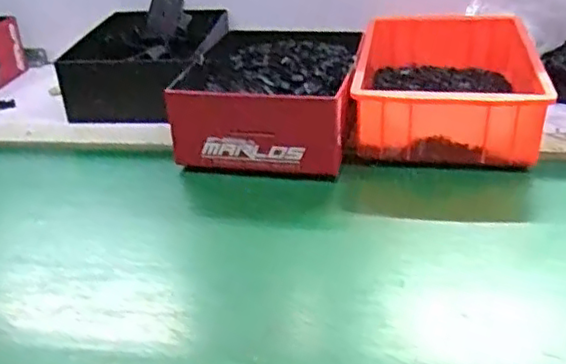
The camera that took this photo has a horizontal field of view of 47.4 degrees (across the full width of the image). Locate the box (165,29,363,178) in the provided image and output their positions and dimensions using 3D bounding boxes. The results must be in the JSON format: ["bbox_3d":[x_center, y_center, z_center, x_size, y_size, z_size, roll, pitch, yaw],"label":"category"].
[{"bbox_3d":[-0.012,-0.107,0.784,0.194,0.091,0.235,2,32,11],"label":"box"}]

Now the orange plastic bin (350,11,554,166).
[{"bbox_3d":[0.191,-0.126,0.791,0.208,0.082,0.284,3,32,11],"label":"orange plastic bin"}]

